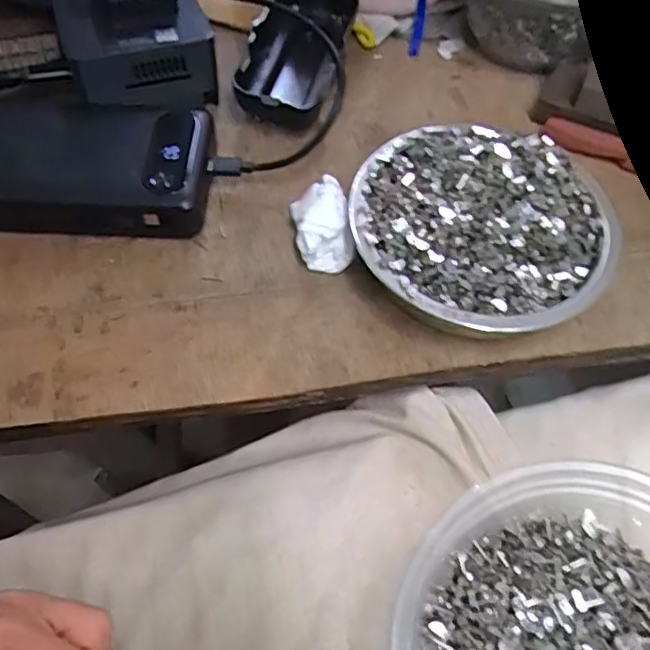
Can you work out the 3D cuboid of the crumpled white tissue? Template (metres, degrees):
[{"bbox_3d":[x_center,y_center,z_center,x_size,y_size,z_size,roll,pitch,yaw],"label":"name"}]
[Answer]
[{"bbox_3d":[-0.002,-0.047,0.290,0.025,0.022,0.040,-7,62,-6],"label":"crumpled white tissue"}]

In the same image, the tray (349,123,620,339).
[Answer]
[{"bbox_3d":[0.074,-0.045,0.288,0.118,0.030,0.115,1,61,-2],"label":"tray"}]

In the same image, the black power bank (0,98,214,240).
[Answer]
[{"bbox_3d":[-0.141,-0.083,0.301,0.163,0.027,0.071,3,61,-1],"label":"black power bank"}]

